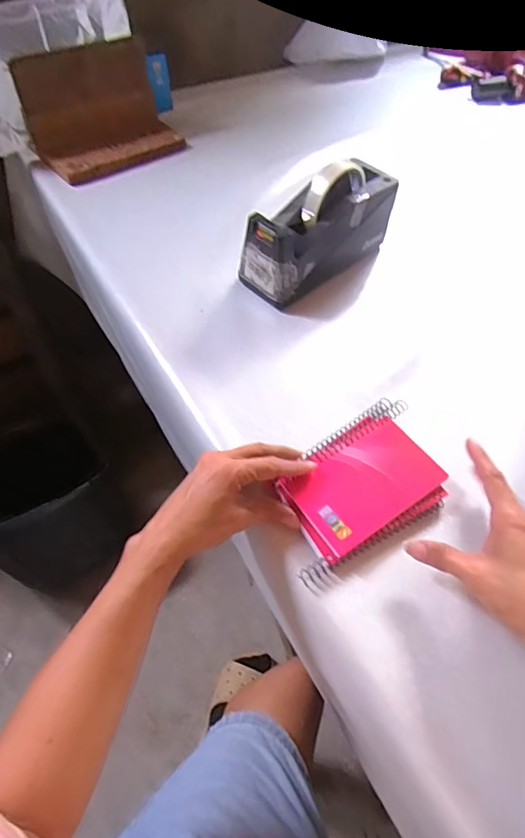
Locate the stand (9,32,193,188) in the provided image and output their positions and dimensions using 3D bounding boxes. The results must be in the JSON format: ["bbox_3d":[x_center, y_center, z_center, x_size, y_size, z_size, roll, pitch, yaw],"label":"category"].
[{"bbox_3d":[-0.236,-0.459,0.707,0.206,0.127,0.114,-33,62,-20],"label":"stand"}]

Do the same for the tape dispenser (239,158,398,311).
[{"bbox_3d":[0.072,-0.228,0.563,0.201,0.106,0.072,-36,63,-21],"label":"tape dispenser"}]

